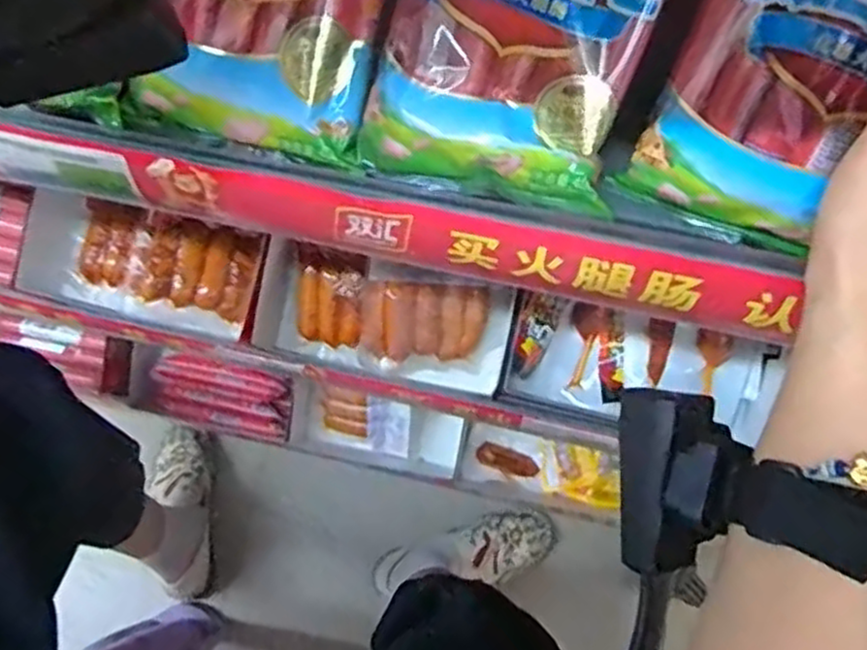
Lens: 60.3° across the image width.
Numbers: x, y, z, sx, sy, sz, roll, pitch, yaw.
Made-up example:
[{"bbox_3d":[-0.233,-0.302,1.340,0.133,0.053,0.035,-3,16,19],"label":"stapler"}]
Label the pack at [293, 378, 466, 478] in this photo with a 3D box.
[{"bbox_3d":[-0.059,0.121,0.859,0.183,0.046,0.069,11,74,5],"label":"pack"}]

